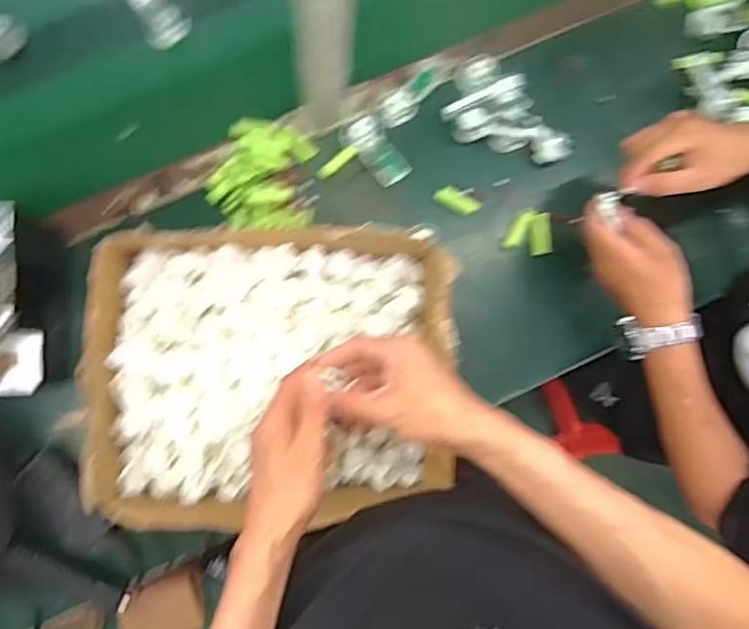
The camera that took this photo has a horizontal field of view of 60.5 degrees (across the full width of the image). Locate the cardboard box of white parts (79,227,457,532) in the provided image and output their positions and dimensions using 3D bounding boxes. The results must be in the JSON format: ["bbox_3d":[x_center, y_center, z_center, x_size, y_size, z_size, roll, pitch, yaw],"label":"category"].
[{"bbox_3d":[-0.108,0.061,0.697,0.366,0.111,0.313,2,83,-4],"label":"cardboard box of white parts"}]

